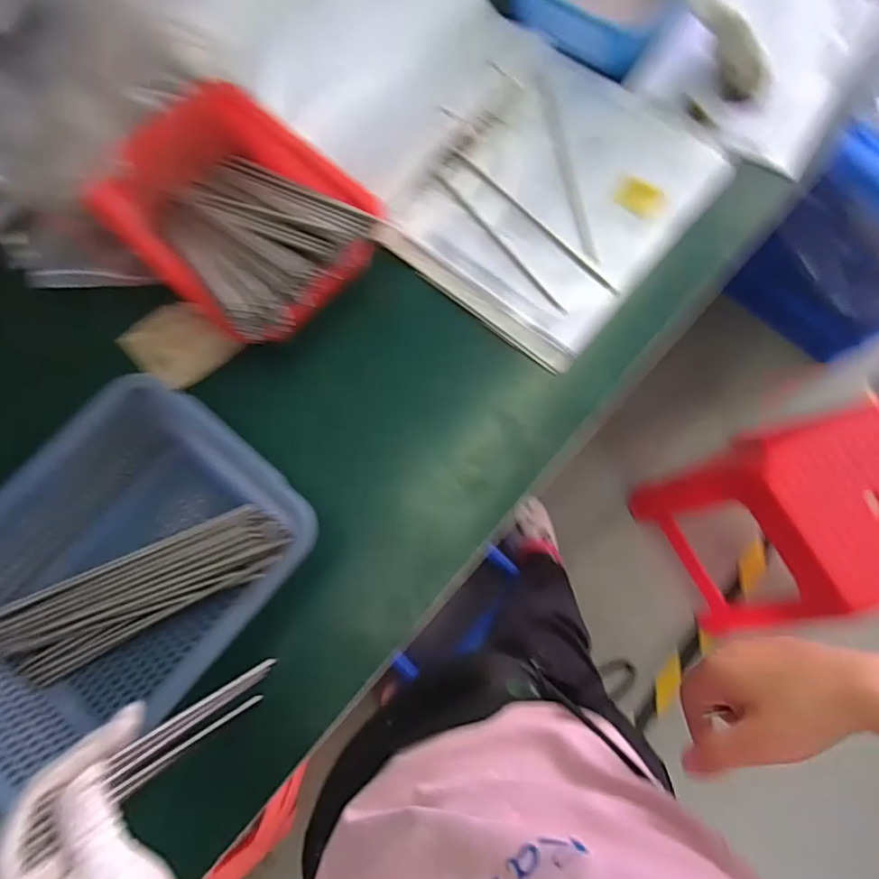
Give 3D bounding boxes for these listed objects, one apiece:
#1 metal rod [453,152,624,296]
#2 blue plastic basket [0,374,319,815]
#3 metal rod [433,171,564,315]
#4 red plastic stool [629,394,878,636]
[{"bbox_3d":[0.104,-0.240,0.603,0.011,0.009,0.244,-43,80,-10],"label":"metal rod"},{"bbox_3d":[-0.277,0.120,0.483,0.225,0.101,0.307,41,79,10],"label":"blue plastic basket"},{"bbox_3d":[0.065,-0.215,0.600,0.009,0.006,0.218,-37,79,-9],"label":"metal rod"},{"bbox_3d":[0.624,0.152,1.012,0.290,0.417,0.315,-27,77,-6],"label":"red plastic stool"}]

